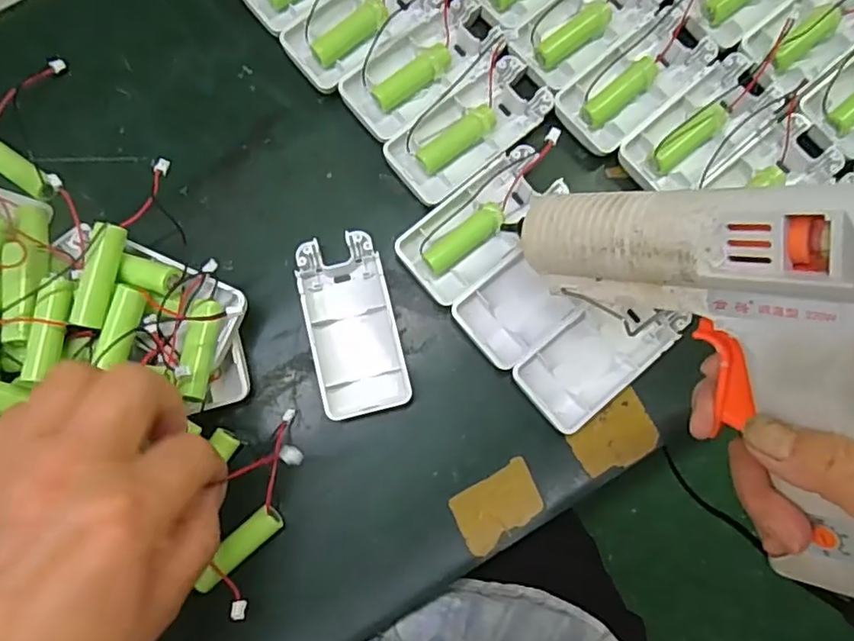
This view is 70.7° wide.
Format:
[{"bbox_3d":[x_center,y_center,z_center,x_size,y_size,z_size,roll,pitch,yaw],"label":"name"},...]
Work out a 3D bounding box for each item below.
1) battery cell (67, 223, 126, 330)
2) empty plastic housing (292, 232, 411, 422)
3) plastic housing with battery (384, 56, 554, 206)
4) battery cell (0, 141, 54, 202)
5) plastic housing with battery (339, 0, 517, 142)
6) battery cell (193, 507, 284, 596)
[{"bbox_3d":[-0.155,-0.021,0.281,0.012,0.010,0.048,11,80,1],"label":"battery cell"},{"bbox_3d":[-0.039,0.003,0.321,0.045,0.015,0.093,-14,81,-1],"label":"empty plastic housing"},{"bbox_3d":[0.024,-0.105,0.336,0.092,0.012,0.043,-40,82,-5],"label":"plastic housing with battery"},{"bbox_3d":[-0.231,-0.086,0.336,0.050,0.011,0.014,34,83,7],"label":"battery cell"},{"bbox_3d":[-0.001,-0.143,0.341,0.095,0.014,0.048,-40,82,-5],"label":"plastic housing with battery"},{"bbox_3d":[-0.095,0.114,0.304,0.049,0.016,0.014,-42,82,-5],"label":"battery cell"}]

